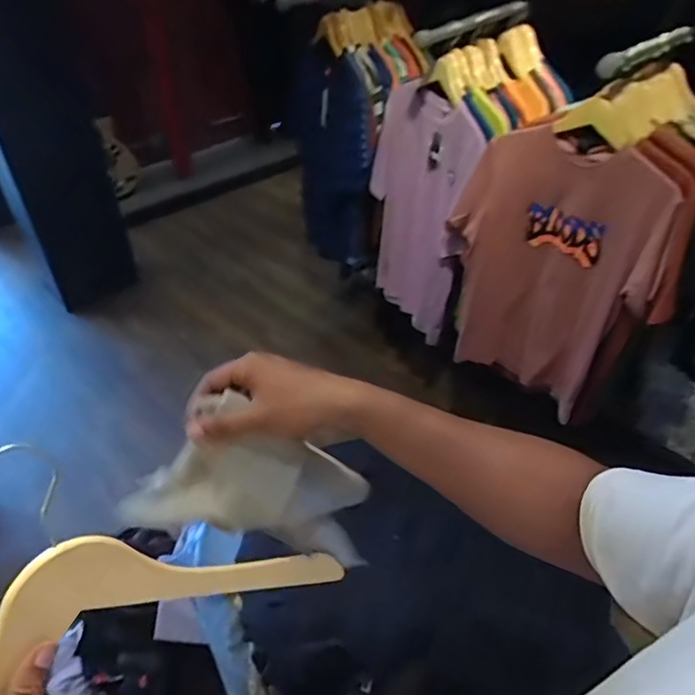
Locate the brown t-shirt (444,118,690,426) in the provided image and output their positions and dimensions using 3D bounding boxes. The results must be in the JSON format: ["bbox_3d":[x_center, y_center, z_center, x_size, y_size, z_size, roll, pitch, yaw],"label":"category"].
[{"bbox_3d":[0.506,-0.173,1.379,0.532,0.649,0.137,32,50,32],"label":"brown t-shirt"}]

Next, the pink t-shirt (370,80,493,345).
[{"bbox_3d":[0.214,-0.402,1.672,0.145,0.689,0.422,-23,45,-24],"label":"pink t-shirt"}]

